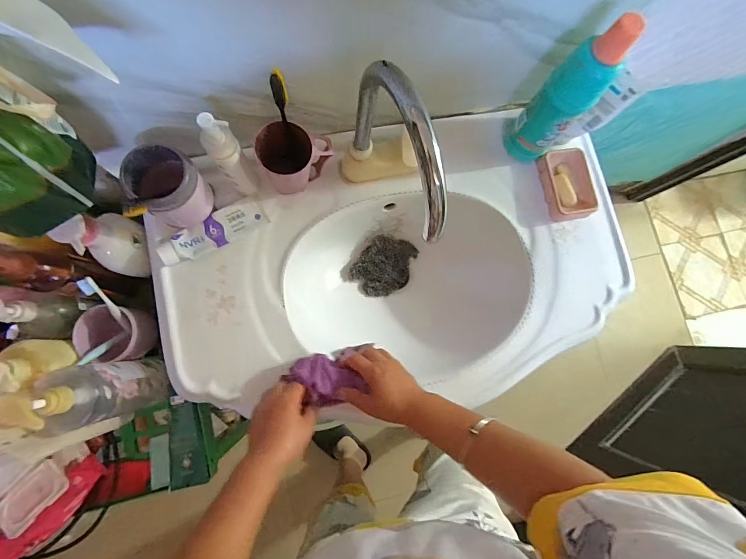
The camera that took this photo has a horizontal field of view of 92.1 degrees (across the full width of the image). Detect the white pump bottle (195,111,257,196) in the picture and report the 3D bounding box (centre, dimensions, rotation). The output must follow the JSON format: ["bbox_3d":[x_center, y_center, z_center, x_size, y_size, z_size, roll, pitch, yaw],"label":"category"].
[{"bbox_3d":[-0.193,-0.161,0.497,0.038,0.174,0.037,1,81,-5],"label":"white pump bottle"}]

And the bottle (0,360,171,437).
[{"bbox_3d":[-0.378,0.156,0.485,0.091,0.225,0.083,-15,83,-7],"label":"bottle"}]

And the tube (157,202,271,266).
[{"bbox_3d":[-0.247,-0.075,0.557,0.159,0.030,0.048,-32,85,-9],"label":"tube"}]

